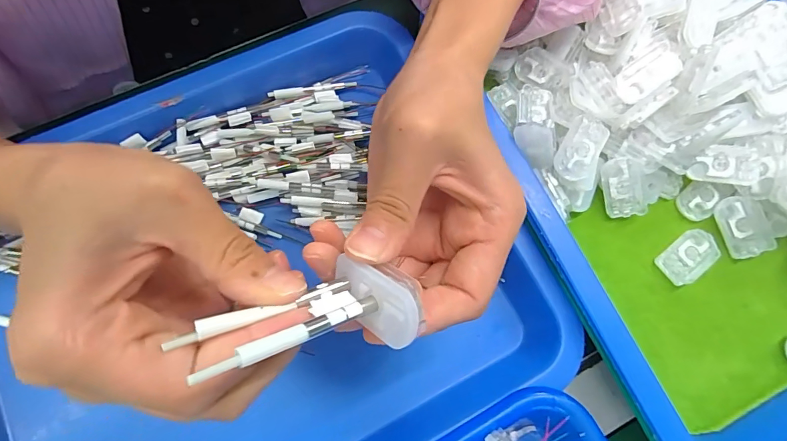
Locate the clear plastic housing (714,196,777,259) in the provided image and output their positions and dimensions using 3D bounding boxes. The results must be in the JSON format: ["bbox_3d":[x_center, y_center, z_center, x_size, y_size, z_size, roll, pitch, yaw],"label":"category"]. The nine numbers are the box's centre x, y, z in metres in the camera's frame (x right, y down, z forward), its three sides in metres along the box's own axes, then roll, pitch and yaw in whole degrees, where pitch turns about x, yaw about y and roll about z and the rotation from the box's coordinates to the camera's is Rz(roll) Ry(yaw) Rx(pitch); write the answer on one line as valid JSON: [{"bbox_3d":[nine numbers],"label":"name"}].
[{"bbox_3d":[0.214,0.003,0.249,0.024,0.012,0.036,-14,75,-5],"label":"clear plastic housing"}]

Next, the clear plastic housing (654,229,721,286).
[{"bbox_3d":[0.180,0.021,0.250,0.037,0.008,0.022,-35,78,-10],"label":"clear plastic housing"}]

